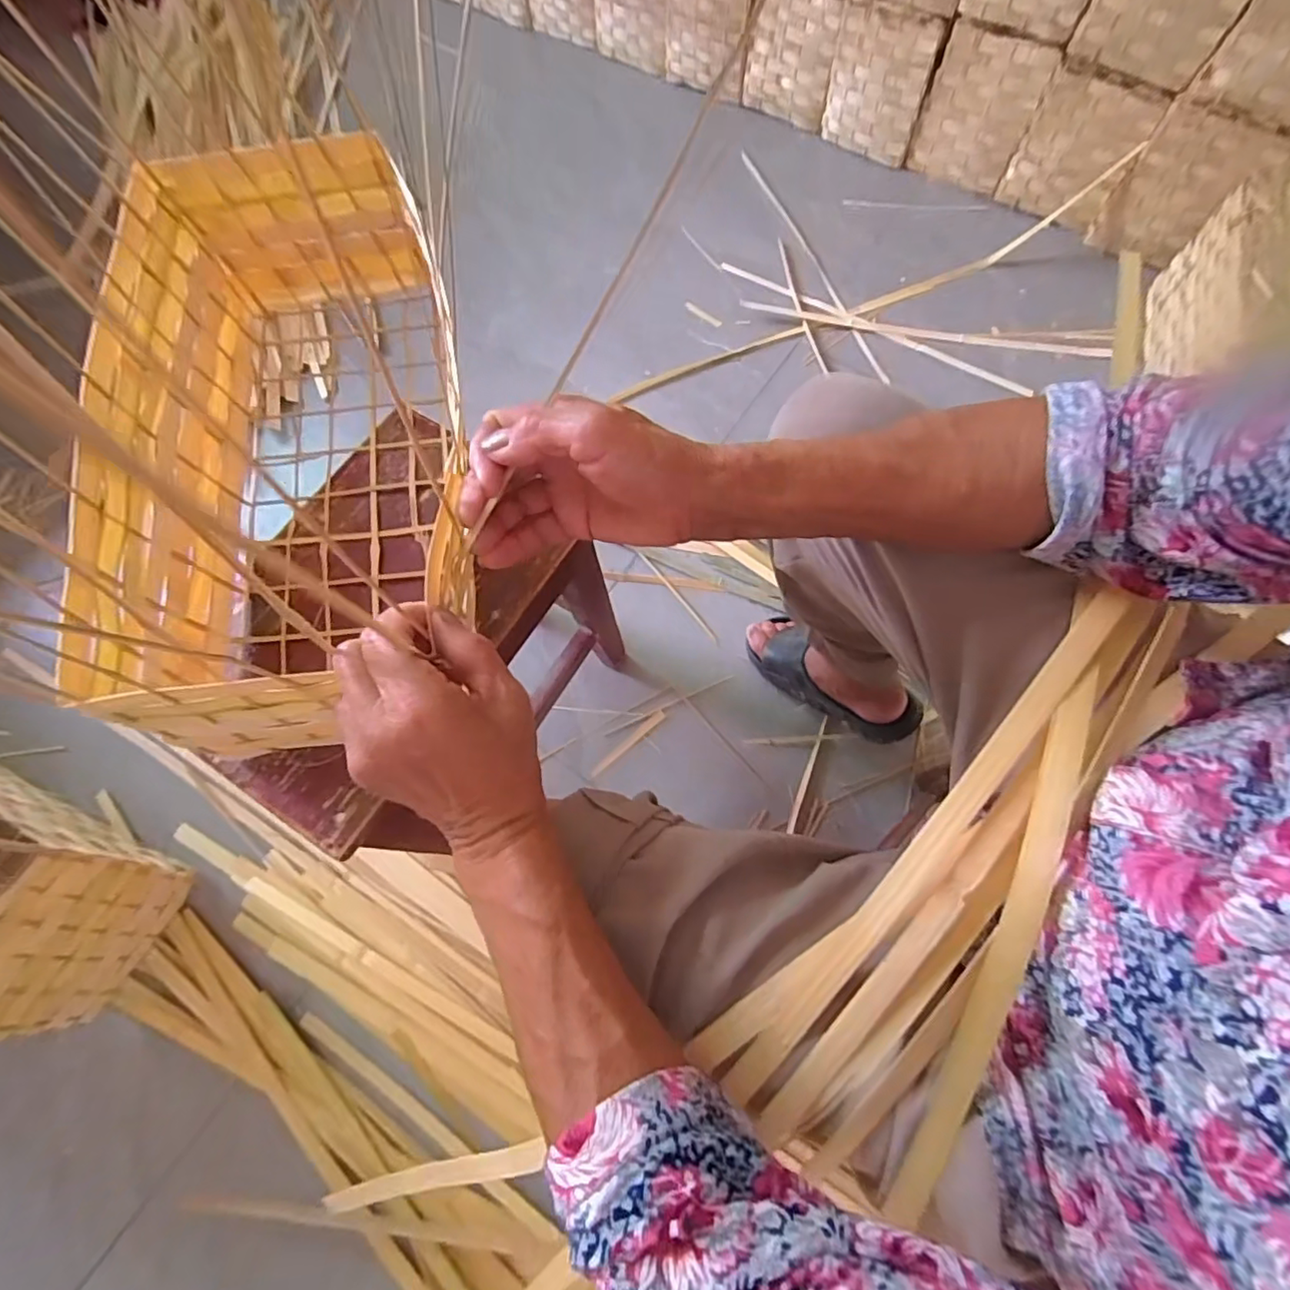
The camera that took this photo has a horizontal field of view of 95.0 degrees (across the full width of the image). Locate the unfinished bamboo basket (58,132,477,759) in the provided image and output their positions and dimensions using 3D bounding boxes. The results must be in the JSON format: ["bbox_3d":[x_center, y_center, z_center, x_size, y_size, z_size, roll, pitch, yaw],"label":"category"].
[{"bbox_3d":[-0.270,-0.156,0.445,0.179,0.154,0.406,-6,75,-3],"label":"unfinished bamboo basket"}]

